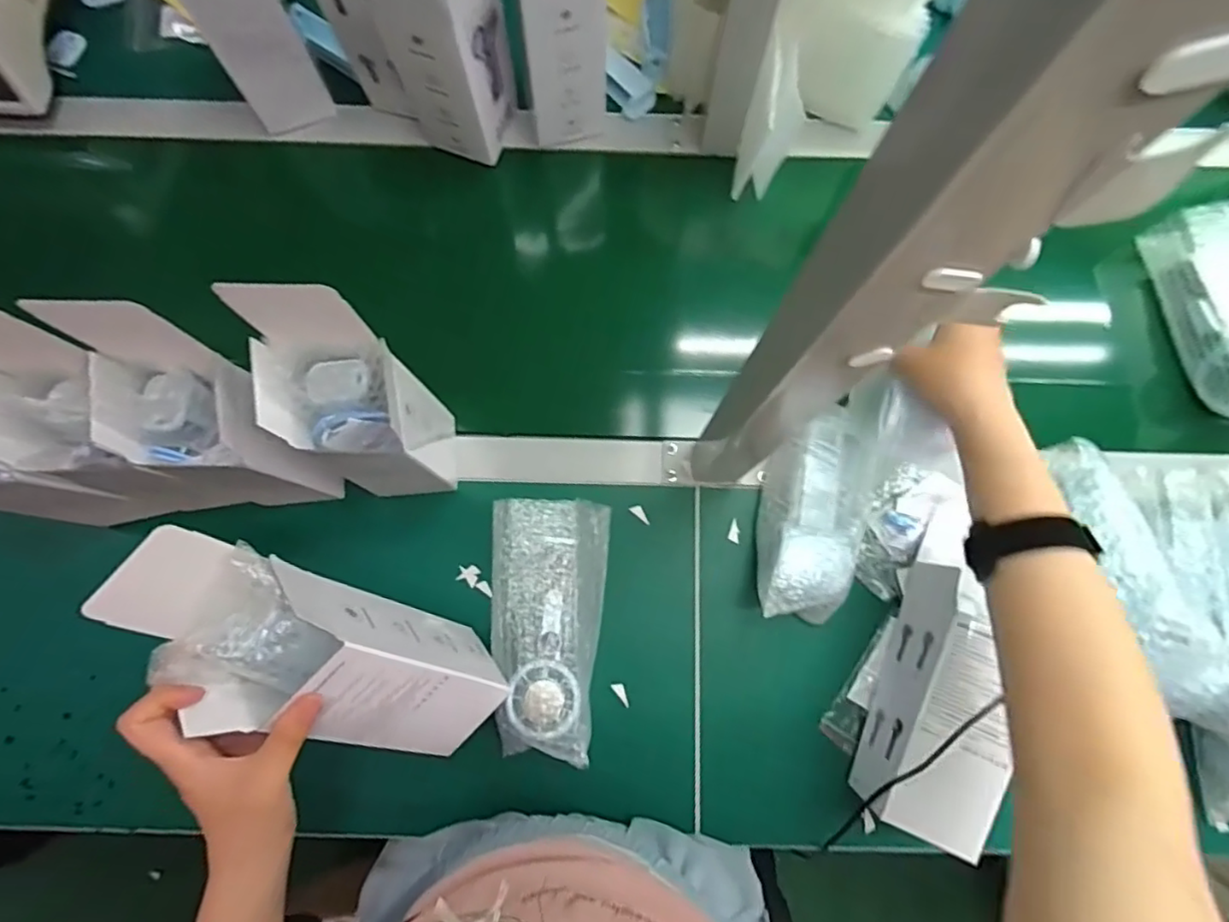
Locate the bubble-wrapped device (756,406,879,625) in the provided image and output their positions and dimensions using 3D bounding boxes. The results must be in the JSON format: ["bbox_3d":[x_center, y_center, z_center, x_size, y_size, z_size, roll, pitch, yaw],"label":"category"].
[{"bbox_3d":[0.172,0.044,0.524,0.085,0.064,0.183,15,80,3],"label":"bubble-wrapped device"}]

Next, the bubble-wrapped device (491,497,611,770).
[{"bbox_3d":[-0.057,0.130,0.503,0.092,0.071,0.196,5,80,1],"label":"bubble-wrapped device"}]

